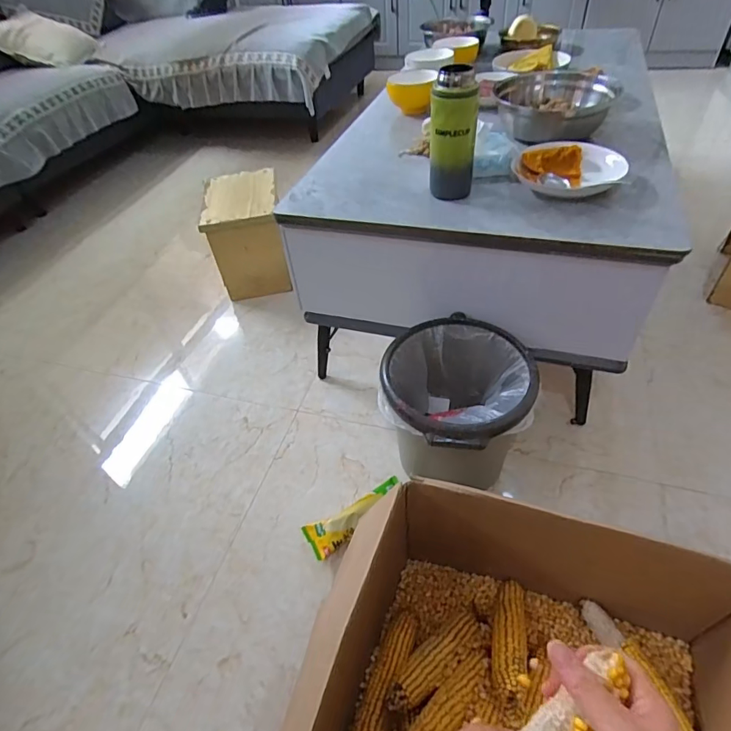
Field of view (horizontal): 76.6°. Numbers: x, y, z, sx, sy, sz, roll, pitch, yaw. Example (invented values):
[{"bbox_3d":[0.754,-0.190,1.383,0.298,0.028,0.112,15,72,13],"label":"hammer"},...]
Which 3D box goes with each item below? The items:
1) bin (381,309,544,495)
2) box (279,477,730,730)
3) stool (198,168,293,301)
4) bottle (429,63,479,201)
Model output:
[{"bbox_3d":[0.175,0.093,0.909,0.257,0.251,0.276,-4,46,4],"label":"bin"},{"bbox_3d":[0.203,0.459,0.568,0.464,0.283,0.491,11,49,17],"label":"box"},{"bbox_3d":[-0.364,-0.418,1.481,0.215,0.281,0.300,-10,46,-2],"label":"stool"},{"bbox_3d":[0.151,-0.391,0.792,0.073,0.197,0.064,6,48,13],"label":"bottle"}]

